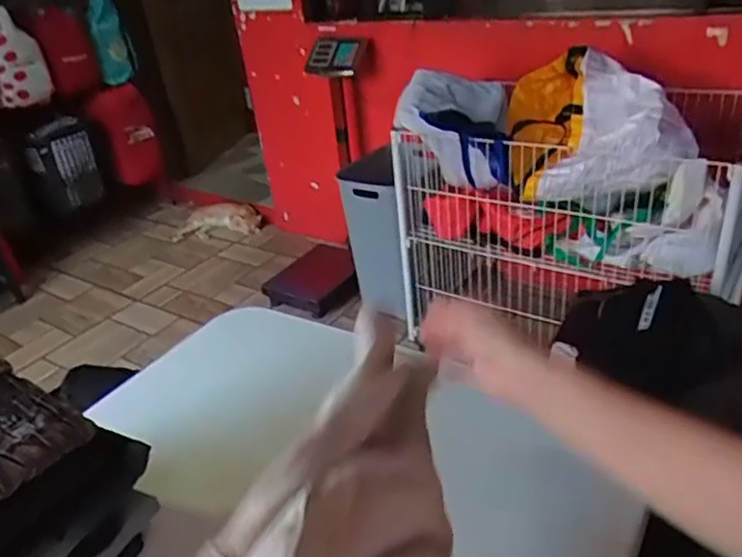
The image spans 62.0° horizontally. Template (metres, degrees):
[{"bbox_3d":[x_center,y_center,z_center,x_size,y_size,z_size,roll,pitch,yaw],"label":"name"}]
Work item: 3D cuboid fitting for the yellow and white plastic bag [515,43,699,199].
[{"bbox_3d":[0.621,-0.431,1.692,0.450,0.306,0.377,1,31,14],"label":"yellow and white plastic bag"}]

